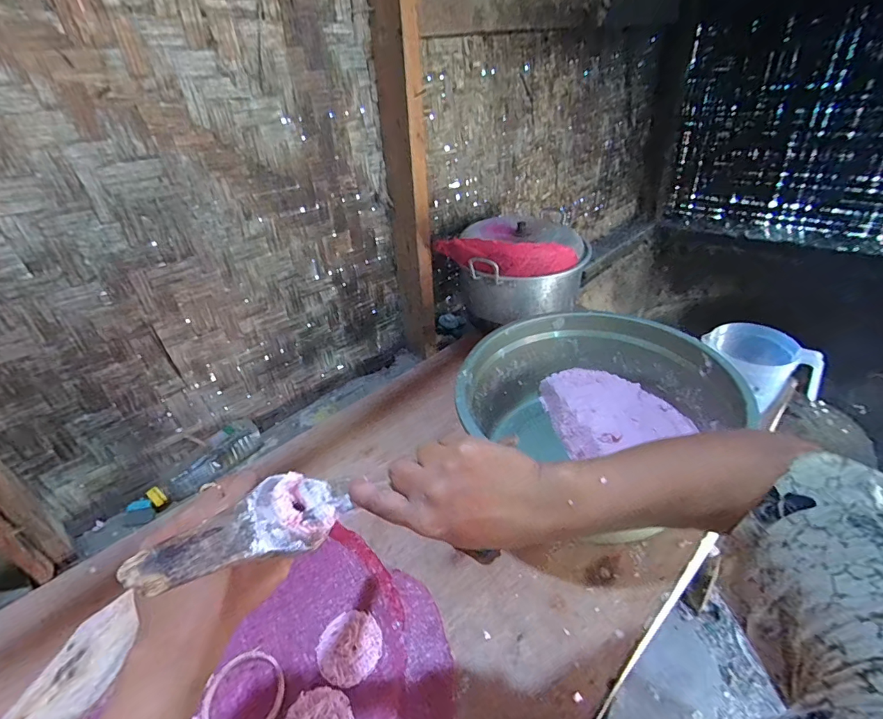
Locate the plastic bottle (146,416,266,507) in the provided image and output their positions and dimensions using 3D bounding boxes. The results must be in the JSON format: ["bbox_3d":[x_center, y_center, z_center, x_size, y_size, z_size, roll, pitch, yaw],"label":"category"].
[{"bbox_3d":[-0.472,0.208,0.869,0.053,0.063,0.221,21,43,33],"label":"plastic bottle"}]

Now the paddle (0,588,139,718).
[{"bbox_3d":[-0.286,0.252,0.293,0.054,0.006,0.183,36,76,29],"label":"paddle"}]

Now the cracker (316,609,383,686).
[{"bbox_3d":[-0.112,0.349,0.521,0.074,0.007,0.078,-4,35,3],"label":"cracker"}]

